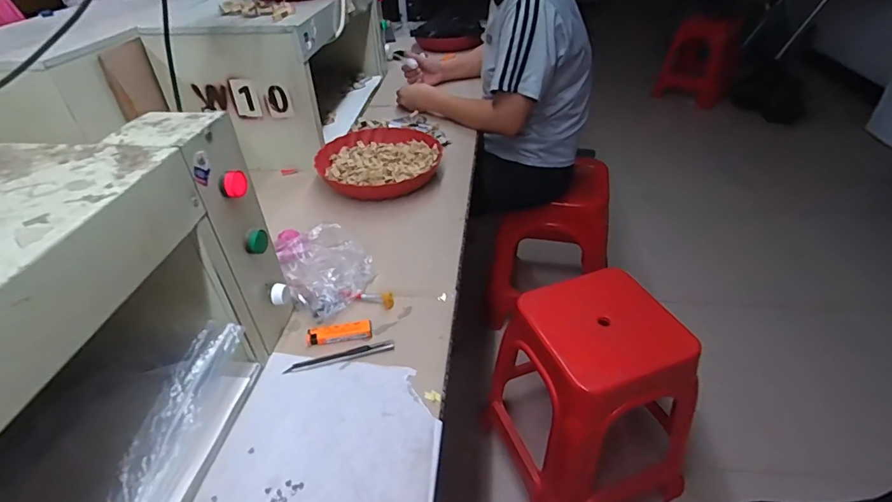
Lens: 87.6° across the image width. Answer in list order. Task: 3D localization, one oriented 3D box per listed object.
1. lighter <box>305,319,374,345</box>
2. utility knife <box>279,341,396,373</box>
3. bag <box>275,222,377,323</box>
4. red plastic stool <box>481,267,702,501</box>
[{"bbox_3d":[-0.137,0.106,0.598,0.081,0.017,0.021,-9,38,-6],"label":"lighter"},{"bbox_3d":[-0.129,0.130,0.577,0.129,0.005,0.018,-12,38,-11],"label":"utility knife"},{"bbox_3d":[-0.166,0.025,0.645,0.132,0.078,0.110,-19,40,-19],"label":"bag"},{"bbox_3d":[0.324,0.333,1.042,0.362,0.470,0.344,-14,38,-13],"label":"red plastic stool"}]

